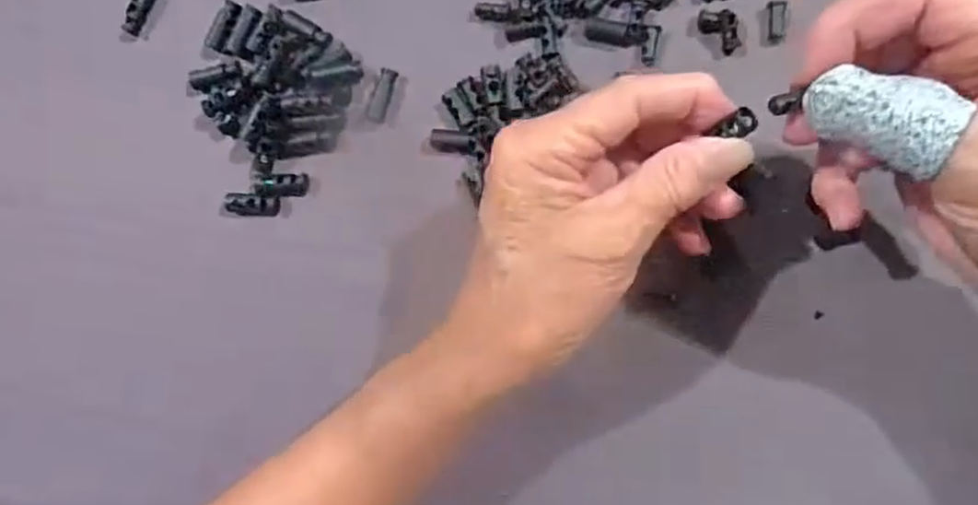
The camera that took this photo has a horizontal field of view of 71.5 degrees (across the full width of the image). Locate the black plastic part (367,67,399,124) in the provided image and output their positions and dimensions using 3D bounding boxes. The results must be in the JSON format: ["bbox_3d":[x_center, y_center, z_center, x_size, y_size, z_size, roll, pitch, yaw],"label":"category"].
[{"bbox_3d":[-0.049,-0.072,0.312,0.007,0.010,0.025,21,90,8],"label":"black plastic part"}]

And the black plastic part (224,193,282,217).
[{"bbox_3d":[-0.111,-0.022,0.316,0.025,0.004,0.010,2,87,7],"label":"black plastic part"}]

